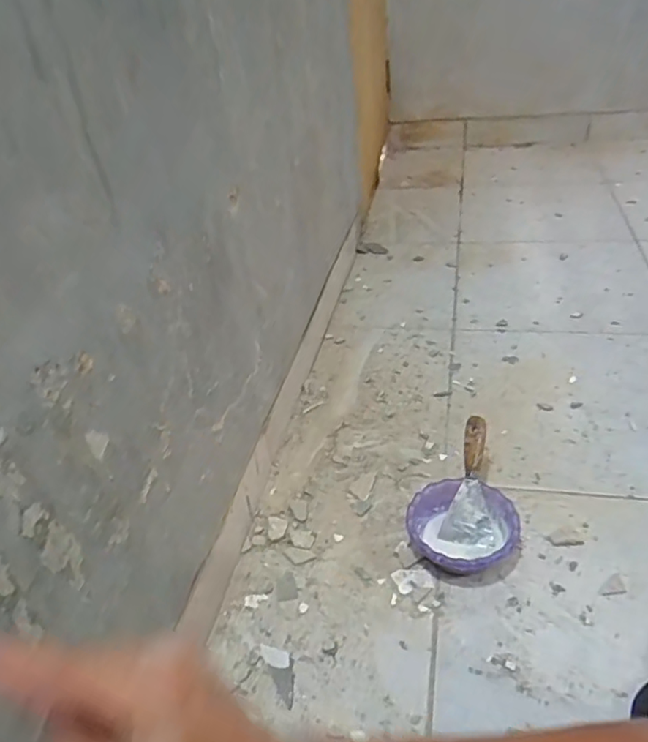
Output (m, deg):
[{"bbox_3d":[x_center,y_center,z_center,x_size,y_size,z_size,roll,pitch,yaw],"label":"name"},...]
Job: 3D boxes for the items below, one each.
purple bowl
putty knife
[{"bbox_3d":[0.166,0.196,0.709,0.126,0.056,0.127,-5,36,4],"label":"purple bowl"},{"bbox_3d":[0.188,0.137,0.738,0.063,0.018,0.156,6,73,18],"label":"putty knife"}]

